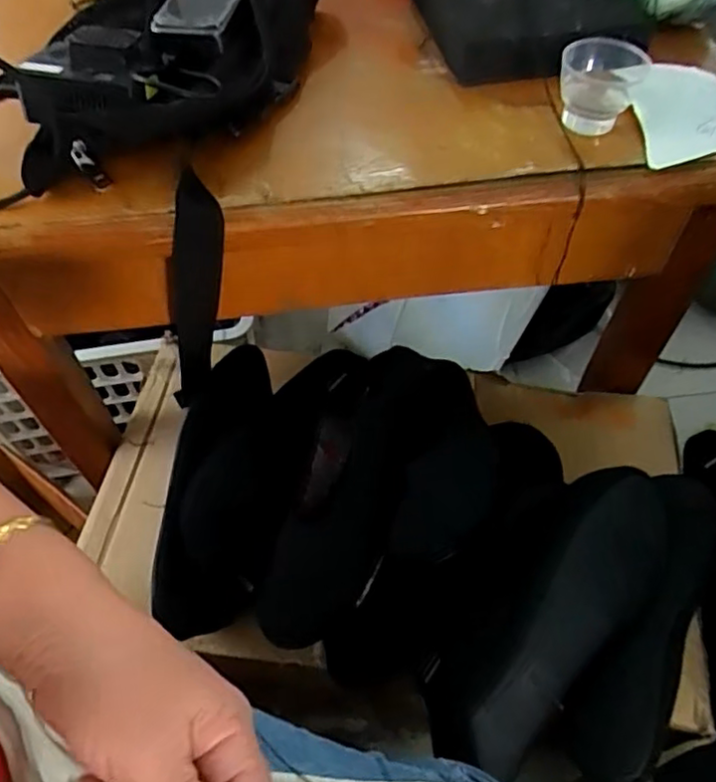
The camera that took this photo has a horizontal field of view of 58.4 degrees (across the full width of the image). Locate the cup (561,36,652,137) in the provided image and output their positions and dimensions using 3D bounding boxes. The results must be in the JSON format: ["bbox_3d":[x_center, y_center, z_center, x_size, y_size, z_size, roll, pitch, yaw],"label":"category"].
[{"bbox_3d":[0.167,-0.215,0.441,0.054,0.044,0.065,23,60,14],"label":"cup"}]

